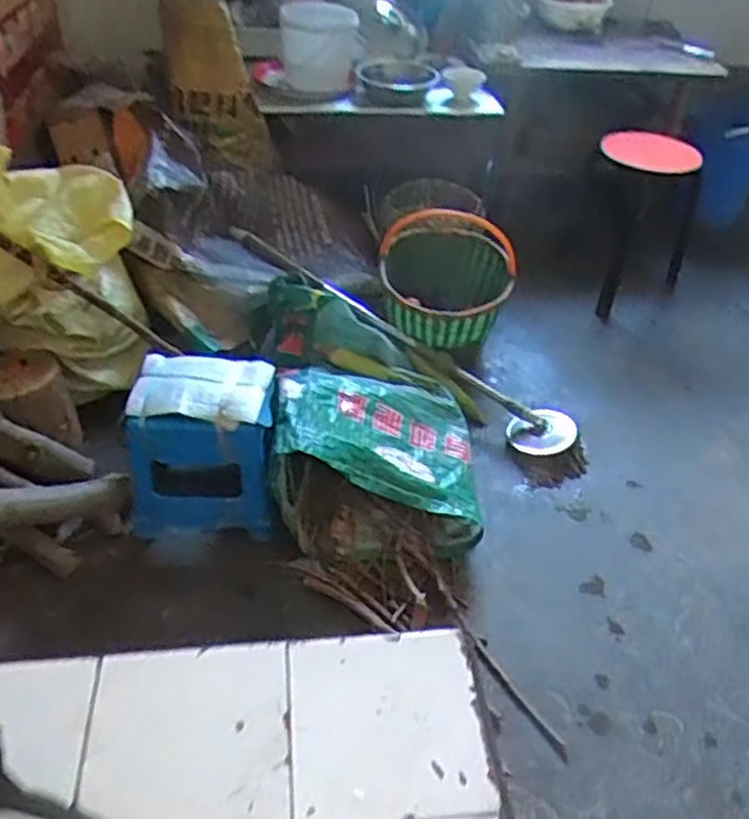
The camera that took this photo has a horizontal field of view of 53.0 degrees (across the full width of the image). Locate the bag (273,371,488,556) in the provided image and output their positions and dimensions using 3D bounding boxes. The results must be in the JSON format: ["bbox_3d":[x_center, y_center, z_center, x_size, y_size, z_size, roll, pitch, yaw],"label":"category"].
[{"bbox_3d":[0.011,0.053,1.686,0.425,0.280,0.409,-4,41,-1],"label":"bag"}]

